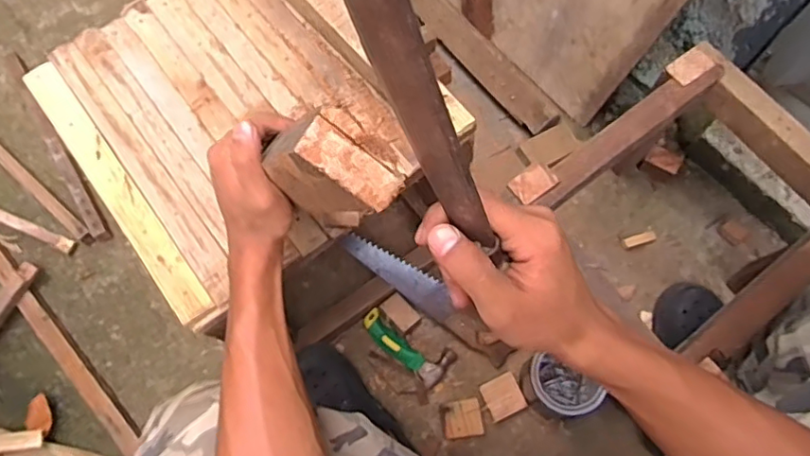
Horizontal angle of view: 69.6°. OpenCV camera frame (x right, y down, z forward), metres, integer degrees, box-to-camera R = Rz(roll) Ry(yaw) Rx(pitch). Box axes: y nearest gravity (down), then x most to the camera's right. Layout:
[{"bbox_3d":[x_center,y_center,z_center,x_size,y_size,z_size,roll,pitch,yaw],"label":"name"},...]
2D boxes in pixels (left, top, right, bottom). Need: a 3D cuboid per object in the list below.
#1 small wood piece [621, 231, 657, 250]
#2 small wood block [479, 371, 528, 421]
[{"bbox_3d":[0.407,0.020,1.010,0.059,0.006,0.018,-16,73,-4],"label":"small wood piece"},{"bbox_3d":[0.156,0.267,0.922,0.058,0.015,0.061,-24,74,-6],"label":"small wood block"}]

